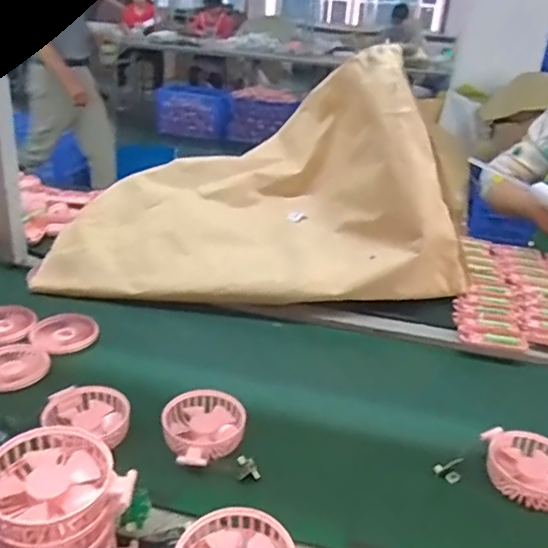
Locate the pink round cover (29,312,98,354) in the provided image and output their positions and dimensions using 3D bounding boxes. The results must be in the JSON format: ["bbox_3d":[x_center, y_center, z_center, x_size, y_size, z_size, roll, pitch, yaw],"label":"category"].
[{"bbox_3d":[-0.294,0.079,0.801,0.098,0.009,0.082,16,27,23],"label":"pink round cover"}]

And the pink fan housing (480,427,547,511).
[{"bbox_3d":[0.272,0.206,0.610,0.094,0.028,0.085,12,26,17],"label":"pink fan housing"}]

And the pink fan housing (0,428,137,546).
[{"bbox_3d":[-0.167,0.156,0.430,0.090,0.030,0.088,4,24,-2],"label":"pink fan housing"}]

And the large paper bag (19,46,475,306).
[{"bbox_3d":[-0.028,-0.169,0.984,0.691,0.312,0.350,4,24,-1],"label":"large paper bag"}]

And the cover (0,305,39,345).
[{"bbox_3d":[-0.381,0.071,0.814,0.083,0.014,0.092,4,24,-1],"label":"cover"}]

